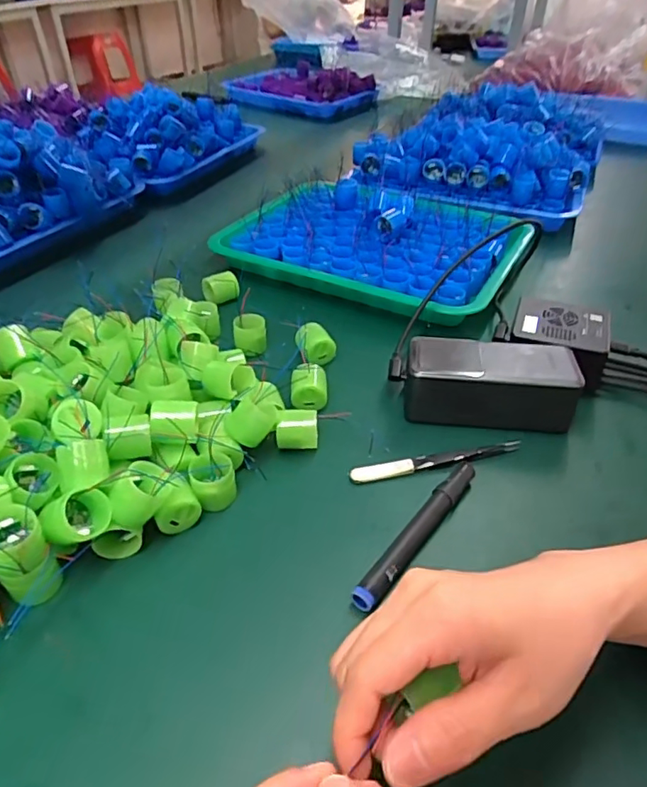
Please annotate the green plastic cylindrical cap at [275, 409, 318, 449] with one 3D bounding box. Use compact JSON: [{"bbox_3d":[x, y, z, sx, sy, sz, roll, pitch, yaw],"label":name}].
[{"bbox_3d":[-0.019,0.028,0.412,0.030,0.025,0.020,0,40,-1],"label":"green plastic cylindrical cap"}]

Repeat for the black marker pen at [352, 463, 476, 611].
[{"bbox_3d":[0.061,0.086,0.353,0.015,0.013,0.129,28,47,28],"label":"black marker pen"}]

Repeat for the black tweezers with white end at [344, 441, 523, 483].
[{"bbox_3d":[0.083,0.048,0.406,0.131,0.005,0.014,-8,41,-11],"label":"black tweezers with white end"}]

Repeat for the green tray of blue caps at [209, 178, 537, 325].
[{"bbox_3d":[0.064,-0.183,0.653,0.319,0.054,0.273,23,45,24],"label":"green tray of blue caps"}]

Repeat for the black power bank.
[{"bbox_3d":[0.130,-0.008,0.437,0.133,0.048,0.055,4,40,4],"label":"black power bank"}]

